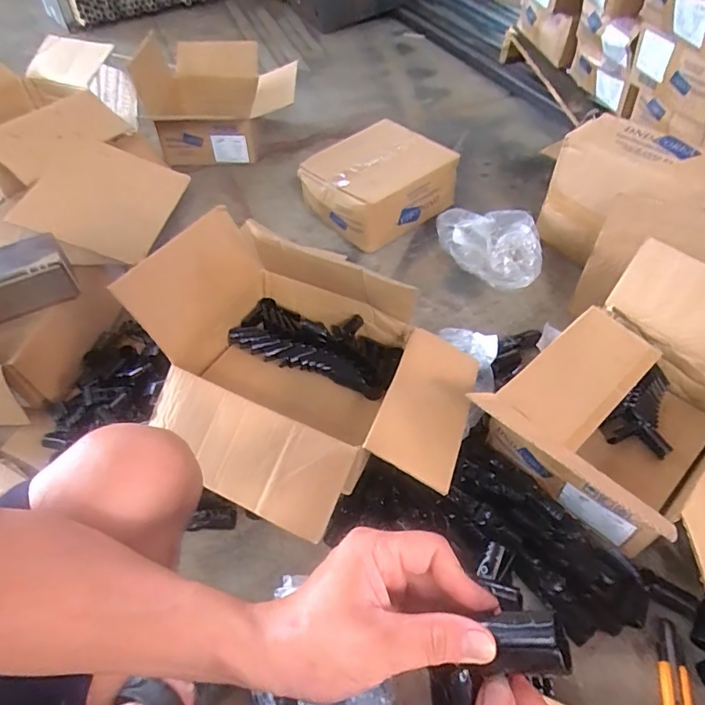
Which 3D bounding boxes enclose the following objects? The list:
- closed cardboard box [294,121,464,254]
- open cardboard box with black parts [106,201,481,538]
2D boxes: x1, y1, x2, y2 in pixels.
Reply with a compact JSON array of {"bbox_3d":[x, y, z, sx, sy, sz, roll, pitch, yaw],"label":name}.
[{"bbox_3d":[0.058,-0.428,1.195,0.326,0.141,0.289,-37,58,-25],"label":"closed cardboard box"},{"bbox_3d":[-0.074,0.034,0.711,0.471,0.234,0.370,22,54,18],"label":"open cardboard box with black parts"}]

